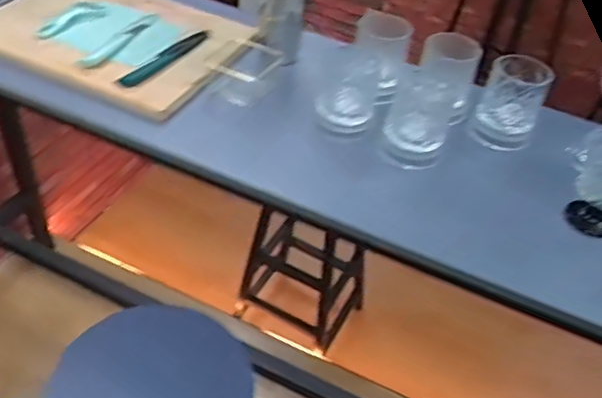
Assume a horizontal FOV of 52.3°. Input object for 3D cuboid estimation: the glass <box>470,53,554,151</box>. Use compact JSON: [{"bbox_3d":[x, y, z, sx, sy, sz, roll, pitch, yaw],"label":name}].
[{"bbox_3d":[0.296,-0.140,0.865,0.083,0.111,0.091,20,45,13],"label":"glass"}]

